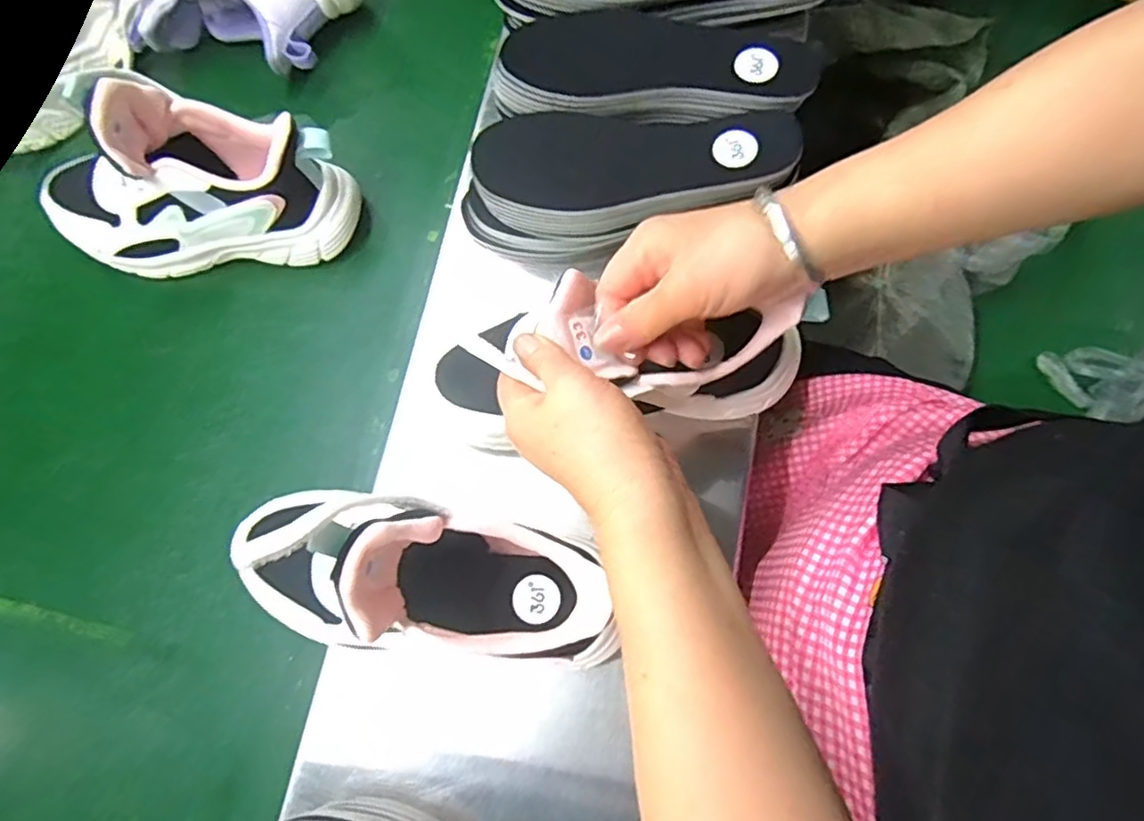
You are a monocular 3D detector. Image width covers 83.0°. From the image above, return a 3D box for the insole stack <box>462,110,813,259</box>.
[{"bbox_3d":[0.033,-0.153,0.432,0.210,0.062,0.077,-1,76,1],"label":"insole stack"}]

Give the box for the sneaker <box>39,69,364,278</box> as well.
[{"bbox_3d":[-0.276,-0.159,0.449,0.226,0.125,0.079,-4,76,0],"label":"sneaker"}]

